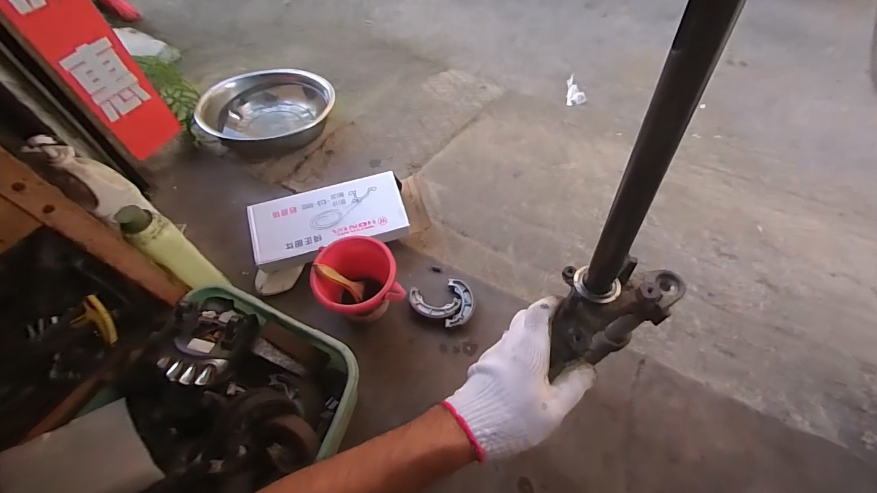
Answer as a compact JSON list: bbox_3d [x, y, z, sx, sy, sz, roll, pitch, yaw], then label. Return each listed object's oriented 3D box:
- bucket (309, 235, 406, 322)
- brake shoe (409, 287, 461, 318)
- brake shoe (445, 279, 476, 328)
[{"bbox_3d":[-0.151,0.072,0.744,0.140,0.144,0.136,-1,58,1],"label":"bucket"},{"bbox_3d":[-0.010,0.120,0.791,0.104,0.017,0.054,13,59,9],"label":"brake shoe"},{"bbox_3d":[0.046,0.116,0.792,0.055,0.019,0.103,4,58,3],"label":"brake shoe"}]

